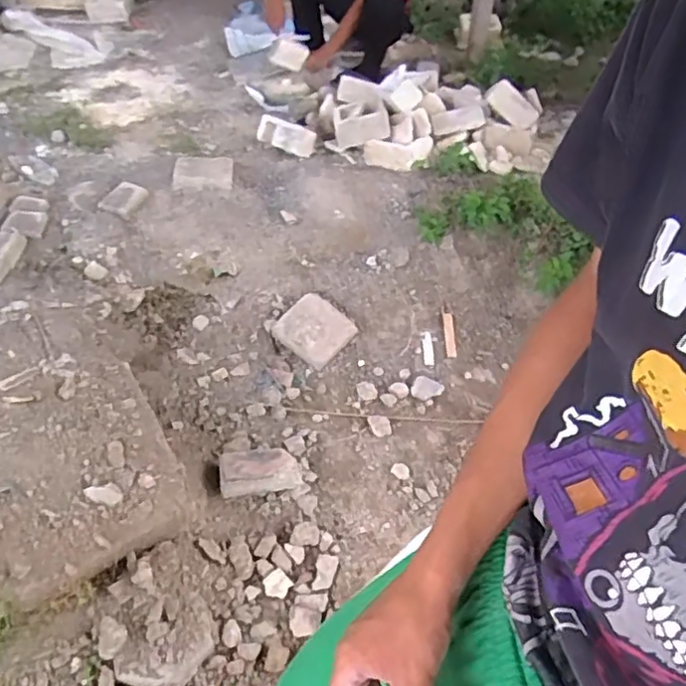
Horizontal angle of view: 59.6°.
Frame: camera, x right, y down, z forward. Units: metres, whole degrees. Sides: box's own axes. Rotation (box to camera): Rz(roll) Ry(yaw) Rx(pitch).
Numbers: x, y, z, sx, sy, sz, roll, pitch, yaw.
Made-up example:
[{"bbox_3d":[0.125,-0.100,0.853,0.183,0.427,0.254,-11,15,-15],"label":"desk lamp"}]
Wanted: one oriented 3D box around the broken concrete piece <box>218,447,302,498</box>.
[{"bbox_3d":[-0.223,0.333,1.588,0.210,0.096,0.131,-11,44,-9],"label":"broken concrete piece"}]

